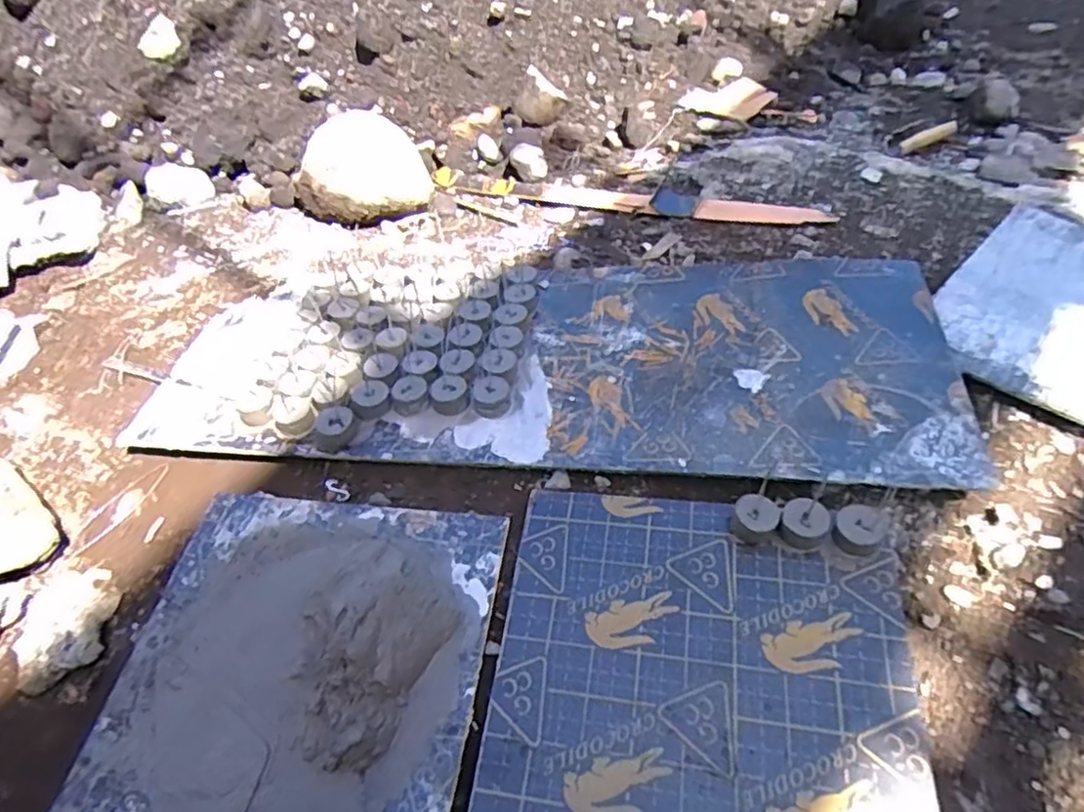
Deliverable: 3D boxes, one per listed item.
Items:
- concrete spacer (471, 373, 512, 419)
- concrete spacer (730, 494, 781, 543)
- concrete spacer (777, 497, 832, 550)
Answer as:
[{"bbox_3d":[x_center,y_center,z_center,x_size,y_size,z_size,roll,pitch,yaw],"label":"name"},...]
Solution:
[{"bbox_3d":[-0.075,-0.017,0.975,0.055,0.029,0.061,-4,54,1],"label":"concrete spacer"},{"bbox_3d":[0.260,0.138,0.808,0.054,0.037,0.050,21,57,24],"label":"concrete spacer"},{"bbox_3d":[0.314,0.141,0.794,0.051,0.038,0.048,-2,54,3],"label":"concrete spacer"}]

